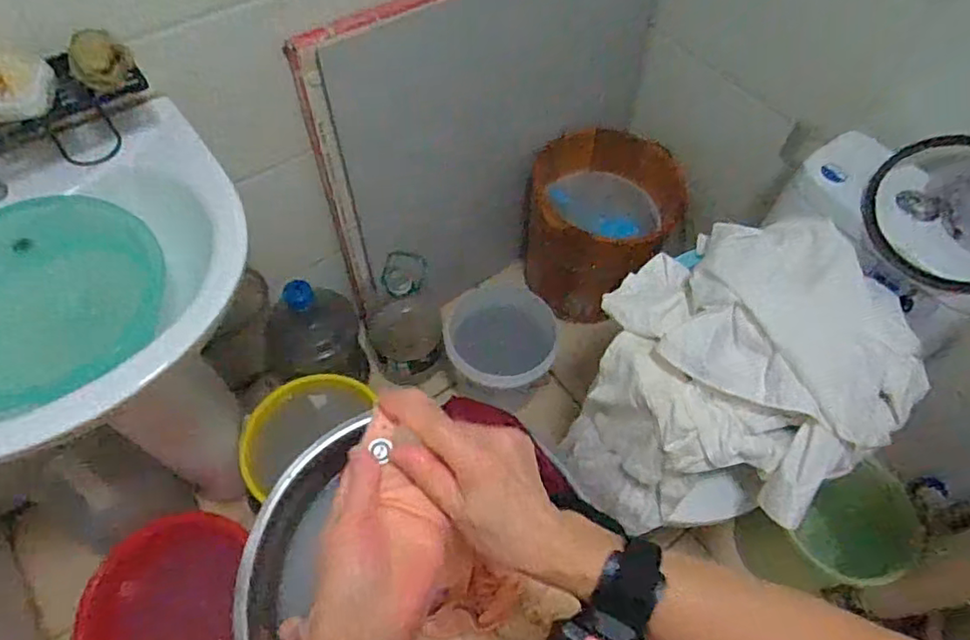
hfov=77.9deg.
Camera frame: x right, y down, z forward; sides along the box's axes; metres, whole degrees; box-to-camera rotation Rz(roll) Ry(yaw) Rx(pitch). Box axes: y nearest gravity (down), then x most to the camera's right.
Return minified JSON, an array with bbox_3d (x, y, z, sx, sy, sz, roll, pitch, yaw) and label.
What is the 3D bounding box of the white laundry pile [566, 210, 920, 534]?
[{"bbox_3d":[0.391,0.103,0.996,0.436,0.356,0.414,2,57,-2],"label":"white laundry pile"}]

